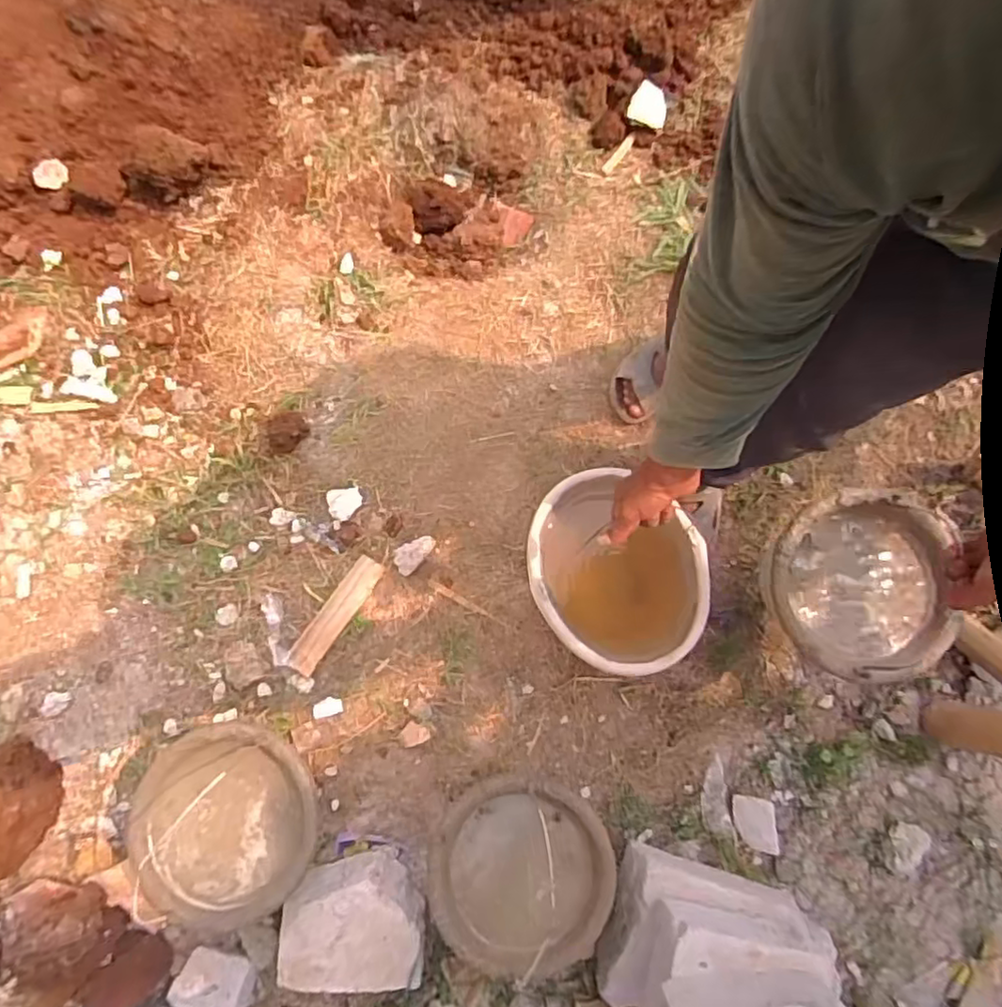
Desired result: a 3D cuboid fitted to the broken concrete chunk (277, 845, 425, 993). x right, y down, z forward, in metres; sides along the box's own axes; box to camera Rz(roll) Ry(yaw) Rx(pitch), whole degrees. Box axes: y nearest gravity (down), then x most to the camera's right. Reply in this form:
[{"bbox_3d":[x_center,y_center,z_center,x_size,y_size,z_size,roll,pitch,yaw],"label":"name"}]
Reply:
[{"bbox_3d":[-0.214,0.619,0.964,0.192,0.104,0.159,-5,78,-2],"label":"broken concrete chunk"}]

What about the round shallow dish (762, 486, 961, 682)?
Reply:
[{"bbox_3d":[0.489,0.107,0.865,0.258,0.069,0.238,0,78,-1],"label":"round shallow dish"}]

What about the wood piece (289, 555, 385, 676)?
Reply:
[{"bbox_3d":[-0.277,0.185,1.096,0.050,0.011,0.213,34,80,6],"label":"wood piece"}]

